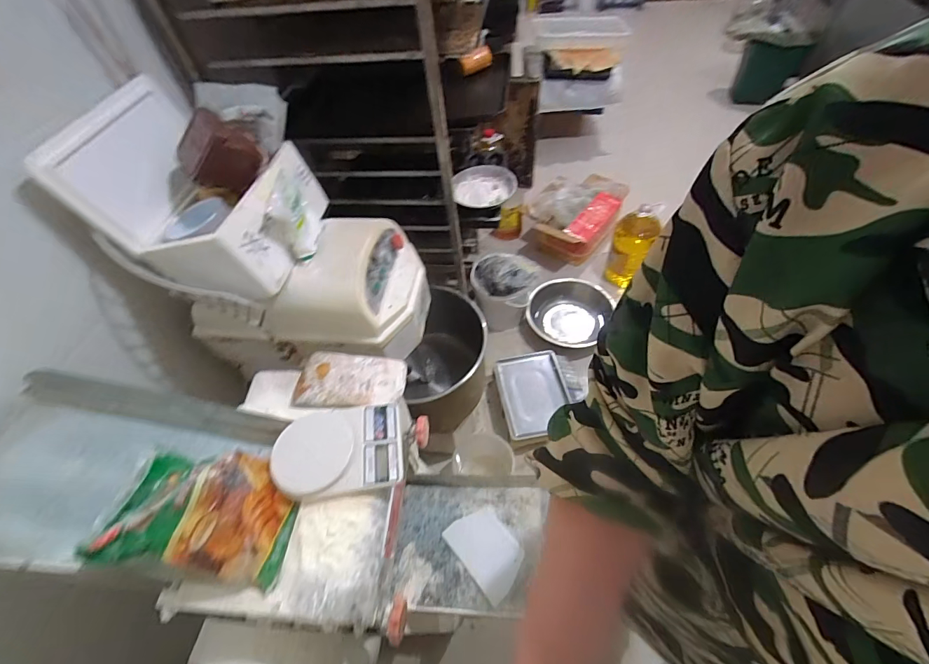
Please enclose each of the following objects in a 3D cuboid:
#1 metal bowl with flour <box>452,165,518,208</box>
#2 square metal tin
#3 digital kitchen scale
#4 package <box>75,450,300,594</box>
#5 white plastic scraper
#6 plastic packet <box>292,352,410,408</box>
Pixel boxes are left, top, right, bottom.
[{"bbox_3d":[0.066,-0.500,1.348,0.213,0.055,0.213,-3,53,3],"label":"metal bowl with flour"},{"bbox_3d":[0.271,0.232,1.510,0.263,0.063,0.328,-10,53,-2],"label":"square metal tin"},{"bbox_3d":[-0.221,0.203,0.698,0.210,0.033,0.157,-10,53,-2],"label":"digital kitchen scale"},{"bbox_3d":[-0.397,0.278,0.624,0.248,0.050,0.177,19,53,-13],"label":"package"},{"bbox_3d":[0.056,0.518,0.945,0.127,0.008,0.188,-37,60,-18],"label":"white plastic scraper"},{"bbox_3d":[-0.232,0.100,0.813,0.216,0.024,0.126,1,53,6],"label":"plastic packet"}]

